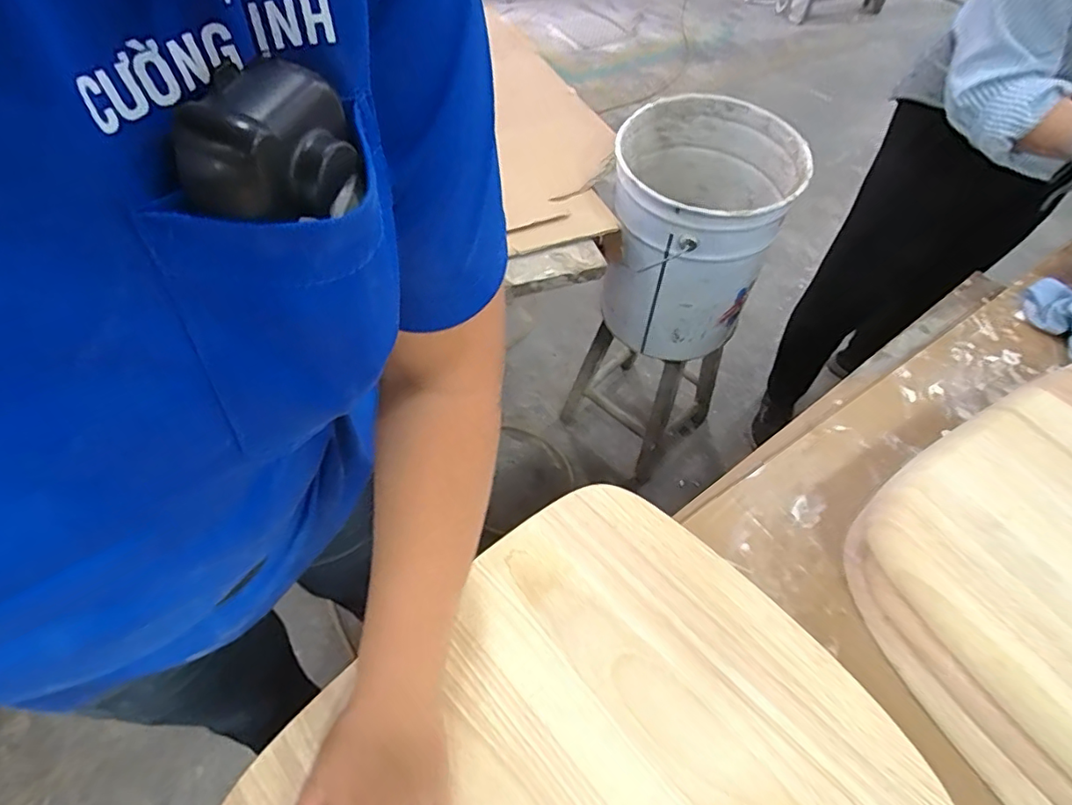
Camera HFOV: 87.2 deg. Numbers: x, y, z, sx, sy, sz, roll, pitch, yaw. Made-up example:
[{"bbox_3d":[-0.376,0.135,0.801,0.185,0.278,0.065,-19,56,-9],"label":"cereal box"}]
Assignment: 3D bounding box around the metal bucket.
[{"bbox_3d":[0.274,-0.298,1.030,0.291,0.347,0.310,14,54,7],"label":"metal bucket"}]

